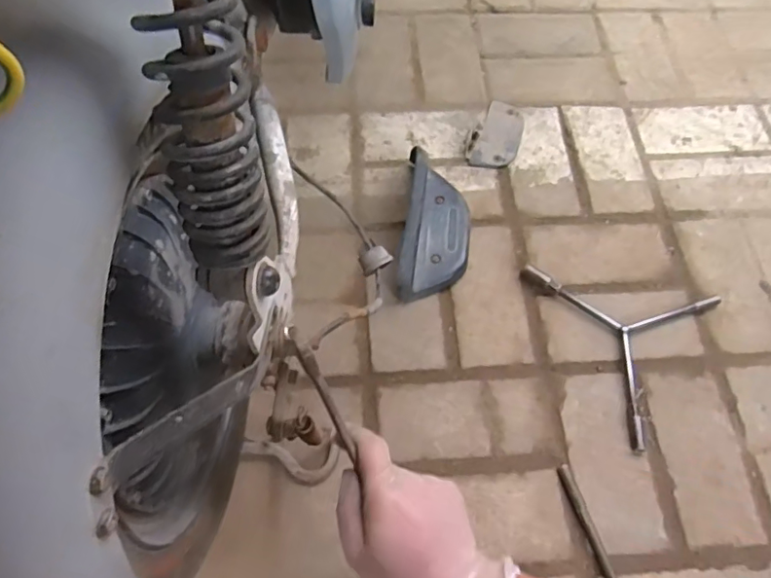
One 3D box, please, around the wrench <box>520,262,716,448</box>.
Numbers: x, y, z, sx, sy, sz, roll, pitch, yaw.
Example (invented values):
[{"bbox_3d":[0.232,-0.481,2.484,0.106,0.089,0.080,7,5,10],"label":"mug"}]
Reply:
[{"bbox_3d":[0.303,0.043,0.642,0.195,0.017,0.228,-21,66,-10],"label":"wrench"}]

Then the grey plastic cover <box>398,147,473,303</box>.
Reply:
[{"bbox_3d":[0.063,-0.082,0.658,0.081,0.080,0.185,6,64,2],"label":"grey plastic cover"}]

